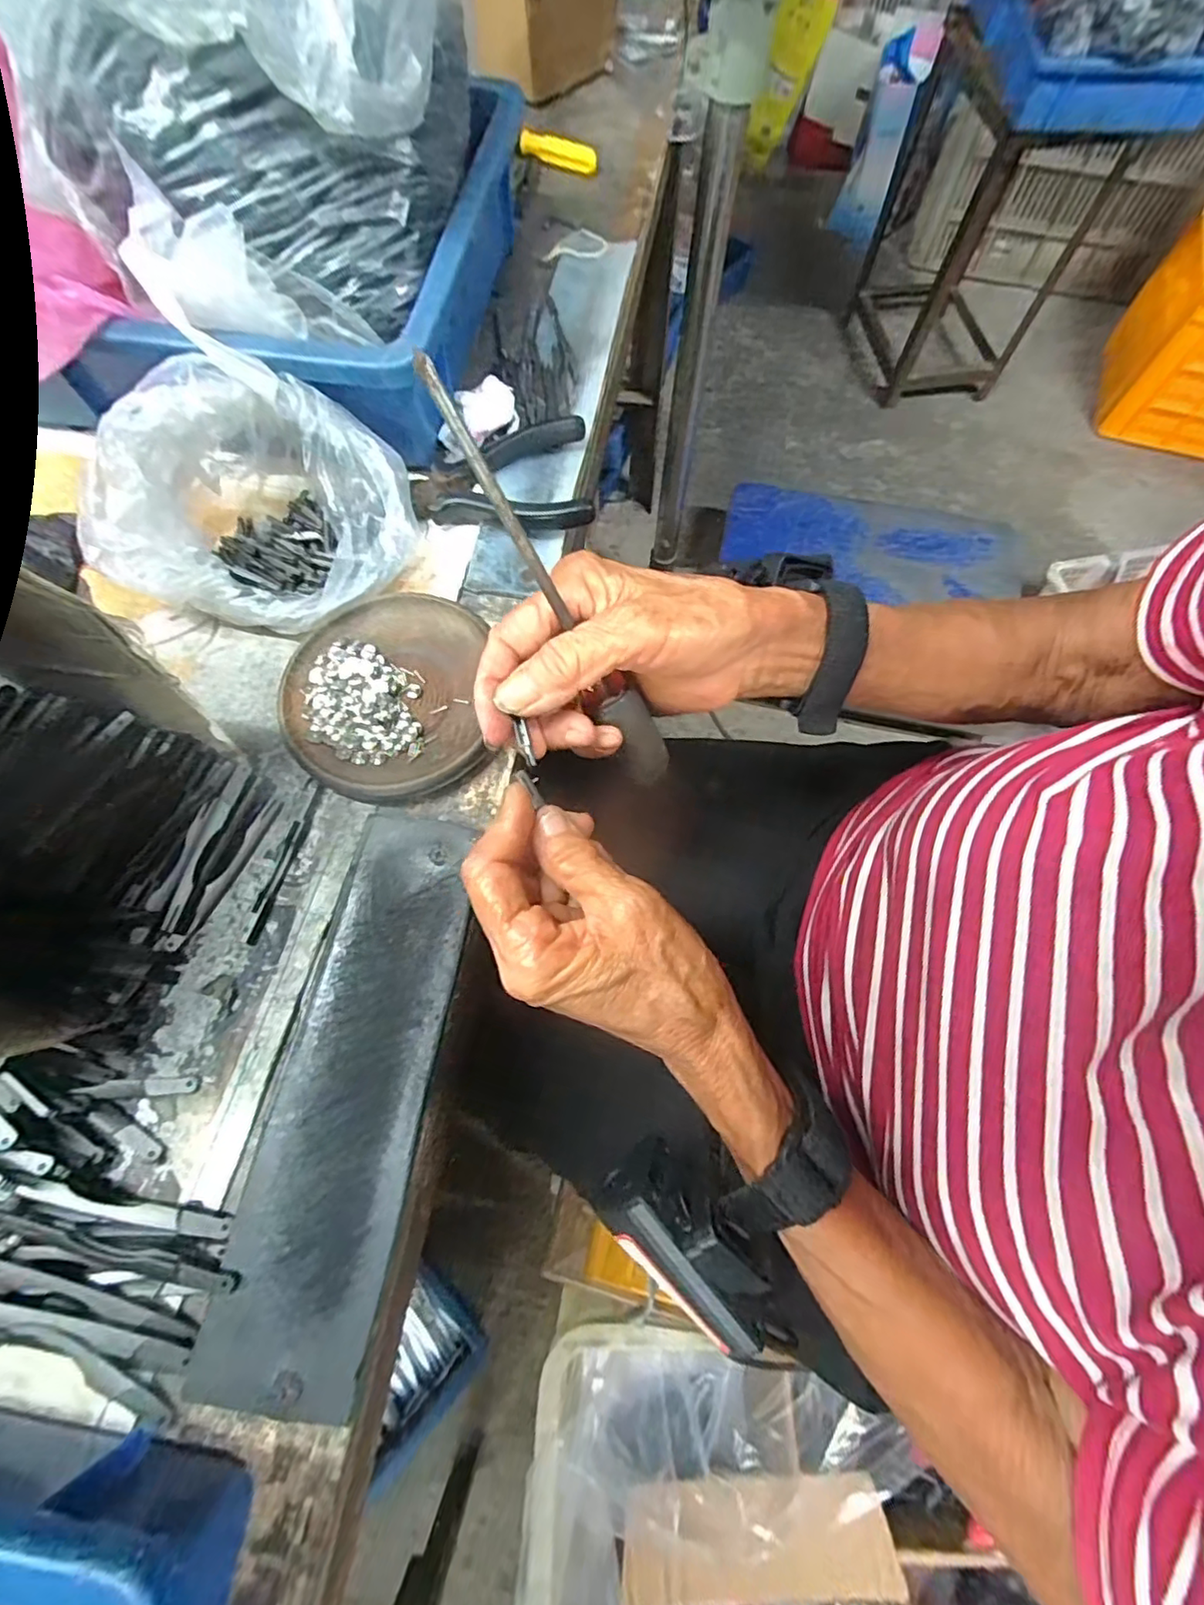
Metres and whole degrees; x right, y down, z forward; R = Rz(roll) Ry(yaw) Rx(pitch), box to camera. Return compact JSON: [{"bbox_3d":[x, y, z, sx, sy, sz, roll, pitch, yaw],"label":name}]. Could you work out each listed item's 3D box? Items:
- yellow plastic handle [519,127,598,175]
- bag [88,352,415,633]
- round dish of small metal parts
[{"bbox_3d":[-0.036,-0.533,0.492,0.068,0.019,0.013,25,71,9],"label":"yellow plastic handle"},{"bbox_3d":[-0.174,-0.159,0.306,0.131,0.075,0.118,4,68,1],"label":"bag"},{"bbox_3d":[-0.109,-0.054,0.305,0.098,0.012,0.114,-7,69,-3],"label":"round dish of small metal parts"}]

